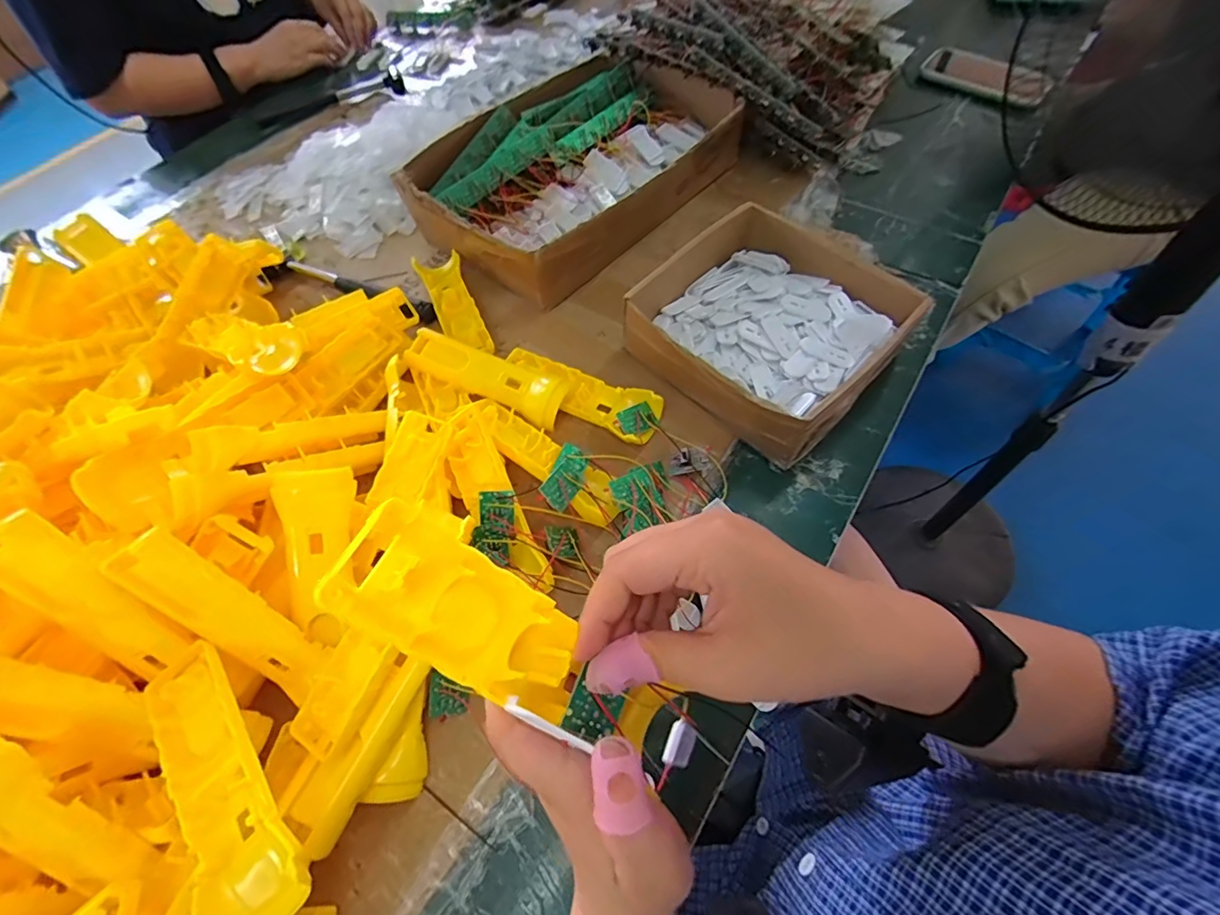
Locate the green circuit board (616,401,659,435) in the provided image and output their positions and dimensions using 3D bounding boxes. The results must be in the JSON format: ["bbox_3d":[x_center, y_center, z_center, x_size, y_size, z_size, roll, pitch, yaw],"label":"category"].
[{"bbox_3d":[0.025,-0.035,0.470,0.034,0.004,0.024,-26,79,-23],"label":"green circuit board"}]

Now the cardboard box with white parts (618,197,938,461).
[{"bbox_3d":[0.142,-0.125,0.495,0.220,0.075,0.203,39,70,23],"label":"cardboard box with white parts"}]

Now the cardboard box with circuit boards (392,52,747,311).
[{"bbox_3d":[-0.038,-0.345,0.619,0.250,0.075,0.358,35,68,22],"label":"cardboard box with circuit boards"}]

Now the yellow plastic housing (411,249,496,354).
[{"bbox_3d":[-0.168,-0.167,0.563,0.045,0.018,0.153,-24,61,-9],"label":"yellow plastic housing"}]

